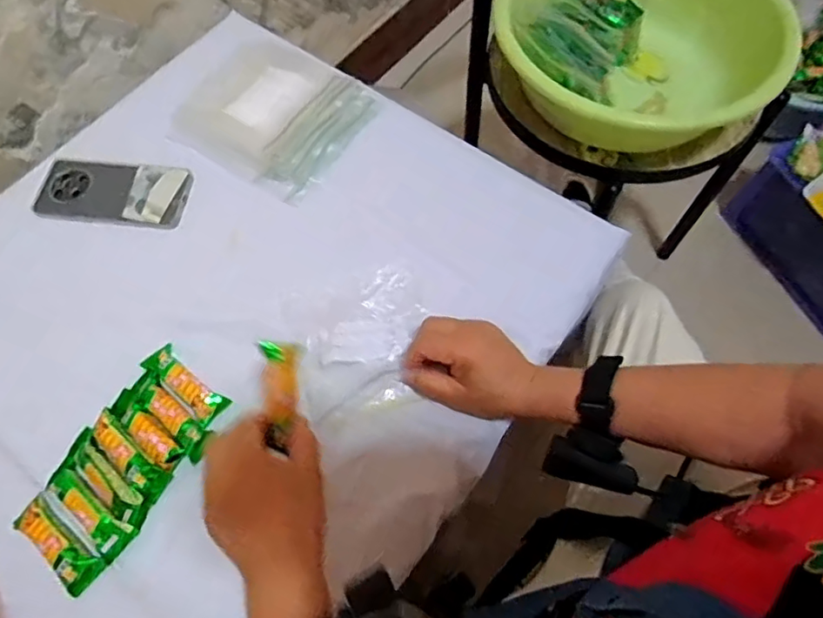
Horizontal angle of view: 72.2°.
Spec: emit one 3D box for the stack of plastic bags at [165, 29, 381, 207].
[{"bbox_3d":[-0.158,-0.230,0.650,0.198,0.025,0.175,31,68,11],"label":"stack of plastic bags"}]

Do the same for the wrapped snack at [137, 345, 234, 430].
[{"bbox_3d":[-0.208,0.068,0.518,0.091,0.020,0.029,38,70,14],"label":"wrapped snack"}]

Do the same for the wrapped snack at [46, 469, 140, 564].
[{"bbox_3d":[-0.267,0.167,0.468,0.086,0.011,0.029,38,71,16],"label":"wrapped snack"}]

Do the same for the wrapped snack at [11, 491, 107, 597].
[{"bbox_3d":[-0.288,0.191,0.460,0.084,0.019,0.031,38,71,16],"label":"wrapped snack"}]

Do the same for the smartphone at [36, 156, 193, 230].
[{"bbox_3d":[-0.323,-0.129,0.608,0.161,0.012,0.082,6,65,3],"label":"smartphone"}]

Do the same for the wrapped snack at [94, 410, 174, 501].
[{"bbox_3d":[-0.243,0.125,0.484,0.087,0.011,0.026,39,71,16],"label":"wrapped snack"}]

